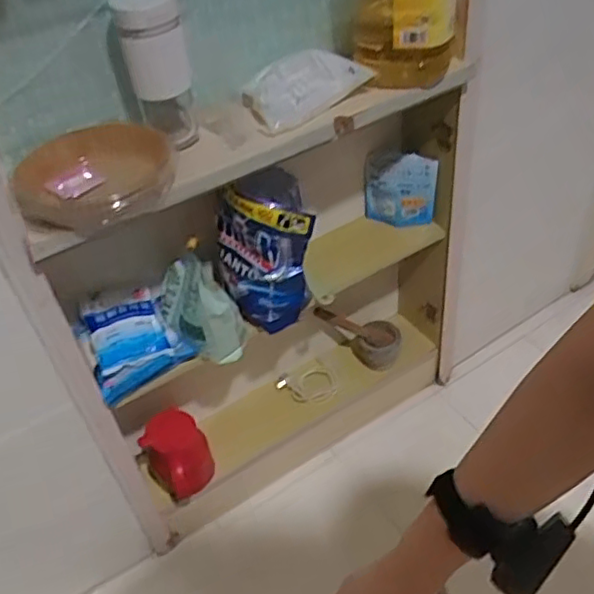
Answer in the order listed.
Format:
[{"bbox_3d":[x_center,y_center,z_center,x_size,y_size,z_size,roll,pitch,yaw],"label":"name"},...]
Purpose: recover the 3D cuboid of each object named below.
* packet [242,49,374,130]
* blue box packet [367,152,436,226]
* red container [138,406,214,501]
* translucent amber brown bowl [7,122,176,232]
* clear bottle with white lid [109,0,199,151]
[{"bbox_3d":[0.010,-0.312,0.902,0.179,0.039,0.107,-36,91,-18],"label":"packet"},{"bbox_3d":[0.199,-0.206,1.207,0.135,0.138,0.041,0,44,8],"label":"blue box packet"},{"bbox_3d":[-0.231,0.304,1.235,0.117,0.160,0.102,-28,47,-21],"label":"red container"},{"bbox_3d":[-0.262,-0.158,0.814,0.203,0.050,0.203,-4,43,4],"label":"translucent amber brown bowl"},{"bbox_3d":[-0.181,-0.301,0.842,0.079,0.196,0.073,-13,43,-6],"label":"clear bottle with white lid"}]

